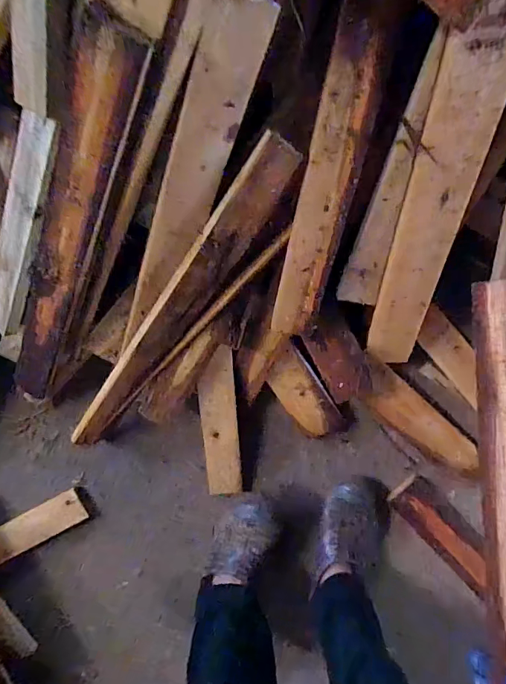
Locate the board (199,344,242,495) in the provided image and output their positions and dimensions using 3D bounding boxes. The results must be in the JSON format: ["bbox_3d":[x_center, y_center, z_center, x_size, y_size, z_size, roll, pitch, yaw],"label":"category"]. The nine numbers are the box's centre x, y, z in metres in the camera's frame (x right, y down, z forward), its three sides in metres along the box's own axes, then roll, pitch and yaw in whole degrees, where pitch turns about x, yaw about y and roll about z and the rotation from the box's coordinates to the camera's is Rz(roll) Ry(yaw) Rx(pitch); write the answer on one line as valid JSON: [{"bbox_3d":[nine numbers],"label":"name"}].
[{"bbox_3d":[-0.045,0.118,0.594,0.051,0.018,0.249,-1,113,0],"label":"board"}]

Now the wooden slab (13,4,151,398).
[{"bbox_3d":[-0.202,-0.080,0.438,0.054,0.021,0.476,32,128,-5],"label":"wooden slab"}]

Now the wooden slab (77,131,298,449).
[{"bbox_3d":[-0.093,-0.025,0.486,0.052,0.017,0.461,18,121,-37],"label":"wooden slab"}]

